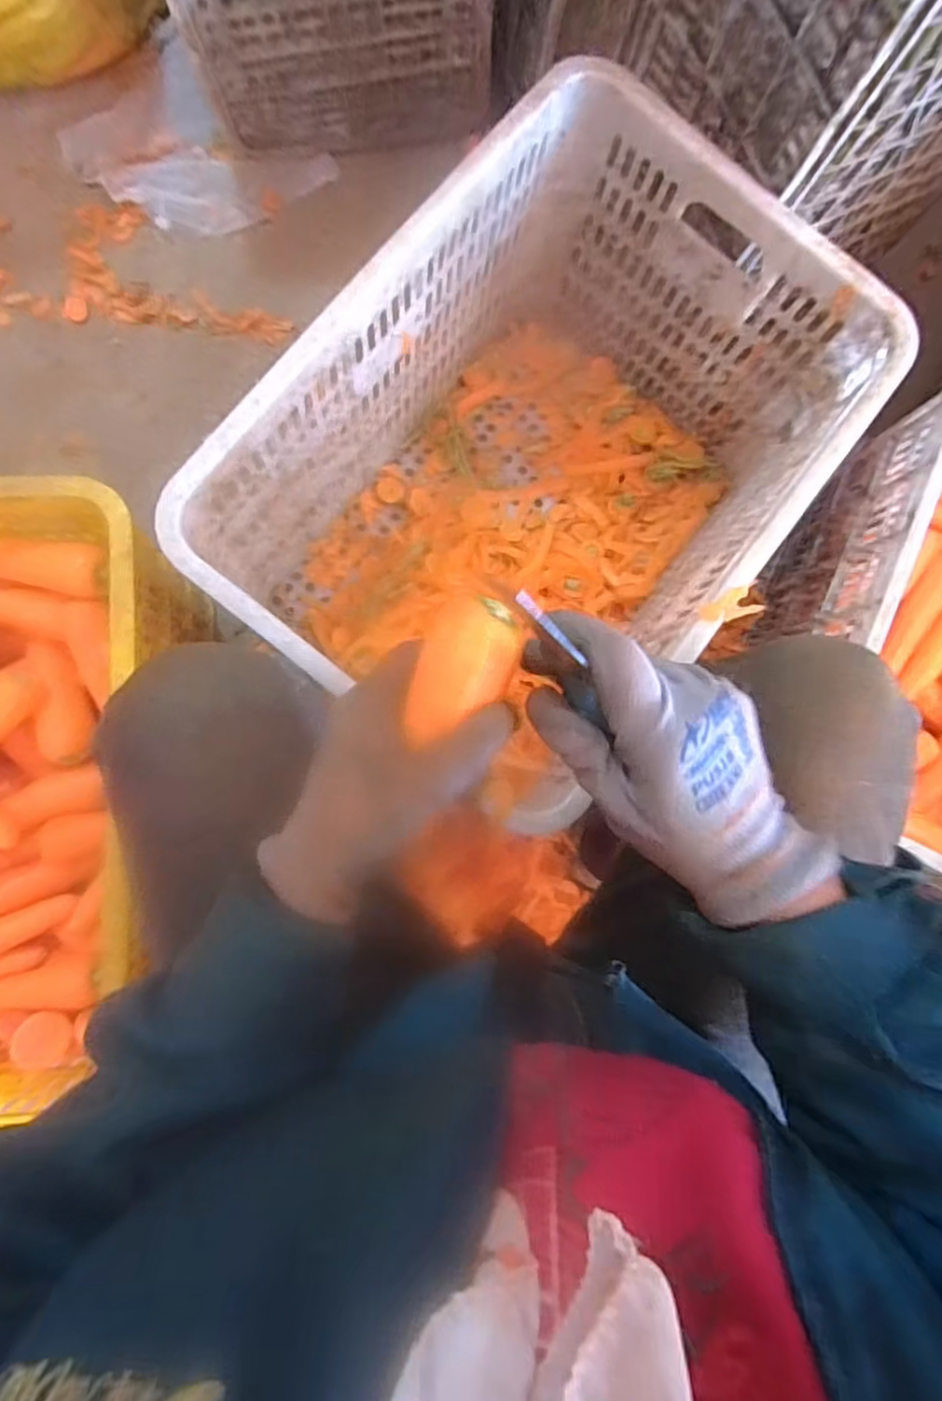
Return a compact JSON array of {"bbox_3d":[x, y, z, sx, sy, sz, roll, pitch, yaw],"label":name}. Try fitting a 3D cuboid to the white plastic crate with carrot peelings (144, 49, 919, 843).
[{"bbox_3d":[0.072,-0.235,0.715,0.418,0.331,0.605,38,83,-1],"label":"white plastic crate with carrot peelings"}]

